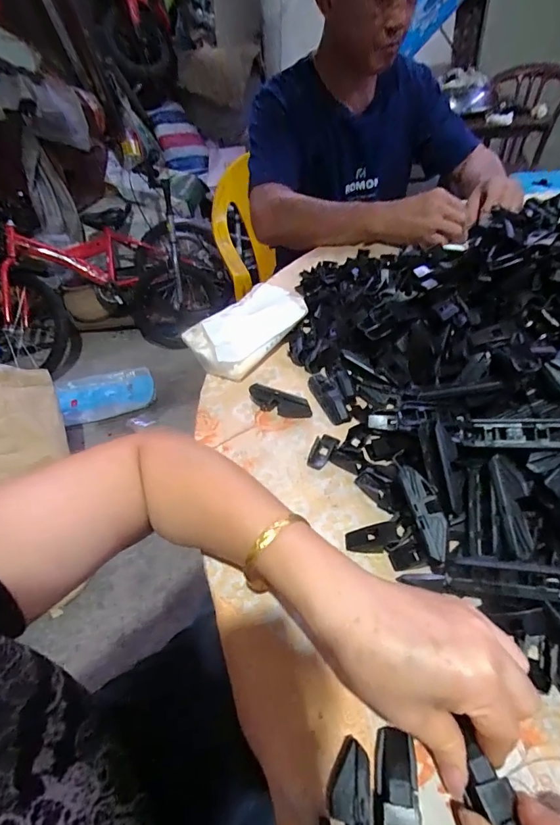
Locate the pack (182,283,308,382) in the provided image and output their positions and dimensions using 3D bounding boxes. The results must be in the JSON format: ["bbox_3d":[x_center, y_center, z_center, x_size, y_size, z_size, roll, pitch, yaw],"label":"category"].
[{"bbox_3d":[-0.040,-0.103,0.498,0.090,0.051,0.138,31,55,33],"label":"pack"}]

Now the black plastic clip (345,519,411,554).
[{"bbox_3d":[0.075,0.098,0.322,0.047,0.009,0.019,-18,43,8],"label":"black plastic clip"}]

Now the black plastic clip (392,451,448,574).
[{"bbox_3d":[0.108,0.071,0.309,0.024,0.007,0.088,-12,64,-4],"label":"black plastic clip"}]

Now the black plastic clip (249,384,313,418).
[{"bbox_3d":[-0.001,-0.010,0.436,0.069,0.019,0.016,17,49,24],"label":"black plastic clip"}]

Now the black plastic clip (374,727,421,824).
[{"bbox_3d":[0.059,0.206,0.208,0.021,0.016,0.073,4,45,13],"label":"black plastic clip"}]

